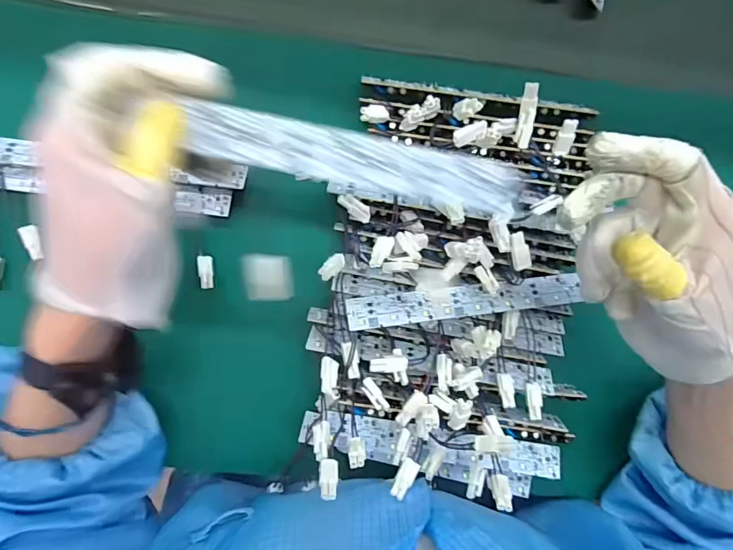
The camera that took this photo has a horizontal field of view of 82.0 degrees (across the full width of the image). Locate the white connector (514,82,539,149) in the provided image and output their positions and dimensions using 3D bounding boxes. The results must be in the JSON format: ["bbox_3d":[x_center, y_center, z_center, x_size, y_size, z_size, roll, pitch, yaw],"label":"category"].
[{"bbox_3d":[0.111,-0.110,0.291,0.009,0.009,0.042,3,105,-4],"label":"white connector"}]

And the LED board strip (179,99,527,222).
[{"bbox_3d":[-0.002,-0.056,0.209,0.164,0.006,0.026,11,111,-8],"label":"LED board strip"}]

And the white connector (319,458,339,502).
[{"bbox_3d":[-0.022,0.119,0.247,0.011,0.026,0.004,2,120,-4],"label":"white connector"}]

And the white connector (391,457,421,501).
[{"bbox_3d":[0.024,0.127,0.264,0.011,0.004,0.025,42,52,-1],"label":"white connector"}]

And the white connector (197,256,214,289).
[{"bbox_3d":[-0.128,-0.003,0.334,0.013,0.004,0.026,-5,87,-4],"label":"white connector"}]

